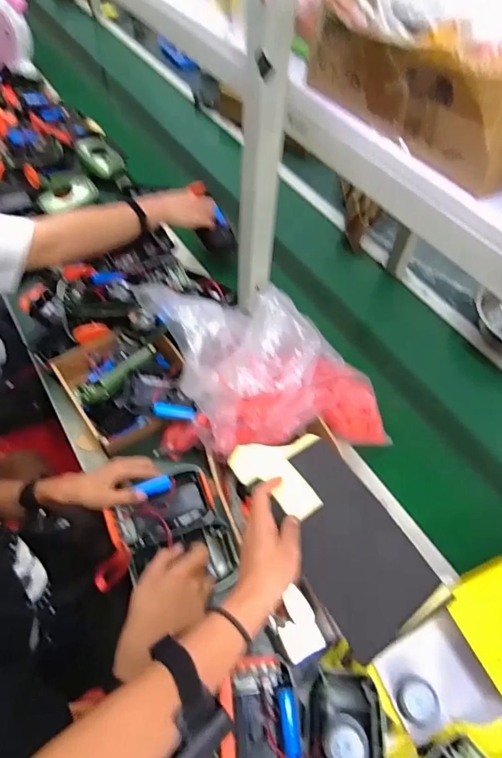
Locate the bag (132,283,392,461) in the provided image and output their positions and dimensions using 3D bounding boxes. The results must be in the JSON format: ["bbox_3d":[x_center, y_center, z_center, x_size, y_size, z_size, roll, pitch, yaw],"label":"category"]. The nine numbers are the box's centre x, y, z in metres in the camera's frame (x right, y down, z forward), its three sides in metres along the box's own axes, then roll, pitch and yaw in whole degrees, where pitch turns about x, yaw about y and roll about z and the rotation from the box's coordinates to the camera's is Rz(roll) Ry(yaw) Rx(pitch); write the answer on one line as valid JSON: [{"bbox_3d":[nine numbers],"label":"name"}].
[{"bbox_3d":[0.053,-0.012,0.718,0.407,0.251,0.206,-4,56,-5],"label":"bag"}]

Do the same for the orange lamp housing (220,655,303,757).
[{"bbox_3d":[0.015,0.456,0.555,0.096,0.055,0.163,1,56,-2],"label":"orange lamp housing"}]

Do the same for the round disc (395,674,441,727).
[{"bbox_3d":[0.220,0.428,0.576,0.047,0.036,0.052,-1,56,-4],"label":"round disc"}]

